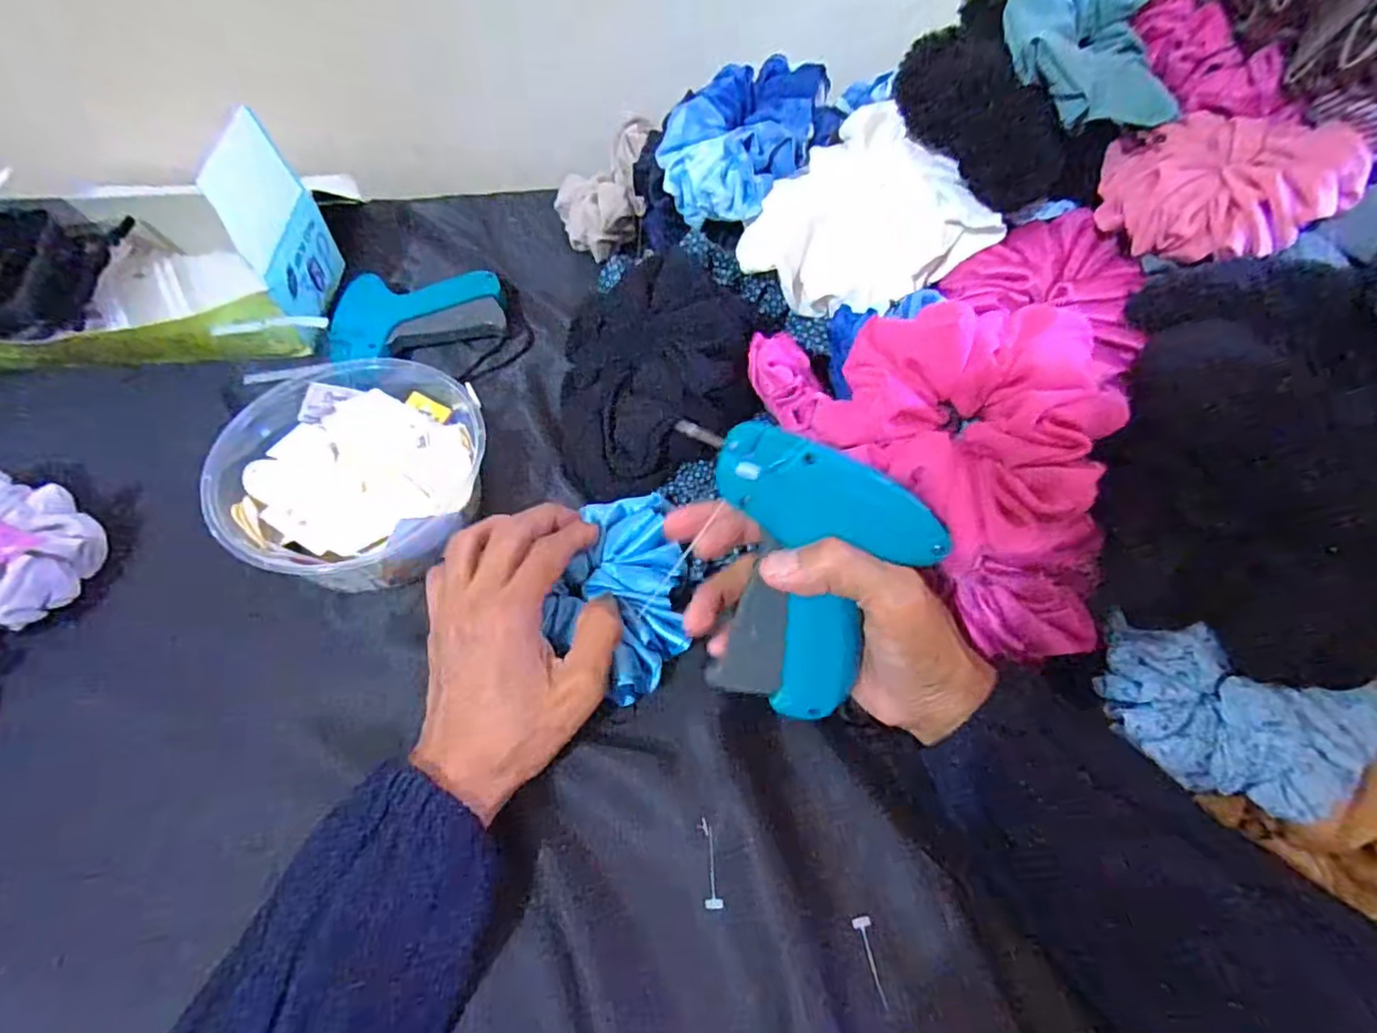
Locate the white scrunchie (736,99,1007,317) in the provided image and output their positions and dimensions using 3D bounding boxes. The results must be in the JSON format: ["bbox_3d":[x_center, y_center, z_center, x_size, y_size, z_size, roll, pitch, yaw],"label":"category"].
[{"bbox_3d":[0.097,-0.168,0.377,0.105,0.063,0.119,-28,63,-18],"label":"white scrunchie"}]

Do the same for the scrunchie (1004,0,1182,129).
[{"bbox_3d":[0.196,-0.243,0.321,0.078,0.038,0.106,-2,82,-5],"label":"scrunchie"}]

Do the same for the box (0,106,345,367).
[{"bbox_3d":[-0.386,-0.181,0.439,0.240,0.107,0.141,-5,58,-5],"label":"box"}]

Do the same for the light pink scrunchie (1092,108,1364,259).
[{"bbox_3d":[0.254,-0.158,0.306,0.094,0.042,0.073,20,58,10],"label":"light pink scrunchie"}]

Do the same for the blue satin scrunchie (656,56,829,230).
[{"bbox_3d":[0.032,-0.238,0.412,0.103,0.050,0.106,8,79,19],"label":"blue satin scrunchie"}]

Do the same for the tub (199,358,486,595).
[{"bbox_3d":[-0.190,-0.025,0.375,0.135,0.051,0.136,1,58,-1],"label":"tub"}]

